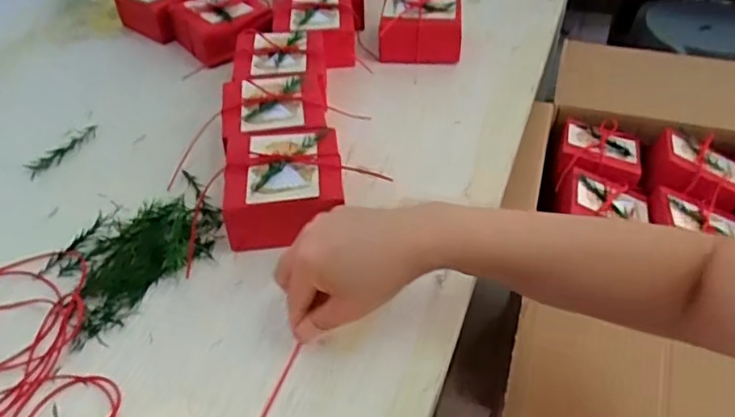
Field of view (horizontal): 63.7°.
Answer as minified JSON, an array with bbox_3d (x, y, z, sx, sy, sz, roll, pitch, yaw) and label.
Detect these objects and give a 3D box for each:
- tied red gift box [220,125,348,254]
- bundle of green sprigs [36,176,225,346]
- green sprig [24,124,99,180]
[{"bbox_3d":[-0.073,-0.019,0.526,0.099,0.057,0.102,-5,42,-4],"label":"tied red gift box"},{"bbox_3d":[-0.189,0.033,0.501,0.153,0.018,0.109,-31,50,-28],"label":"bundle of green sprigs"},{"bbox_3d":[-0.317,-0.062,0.626,0.023,0.018,0.088,21,47,22],"label":"green sprig"}]

